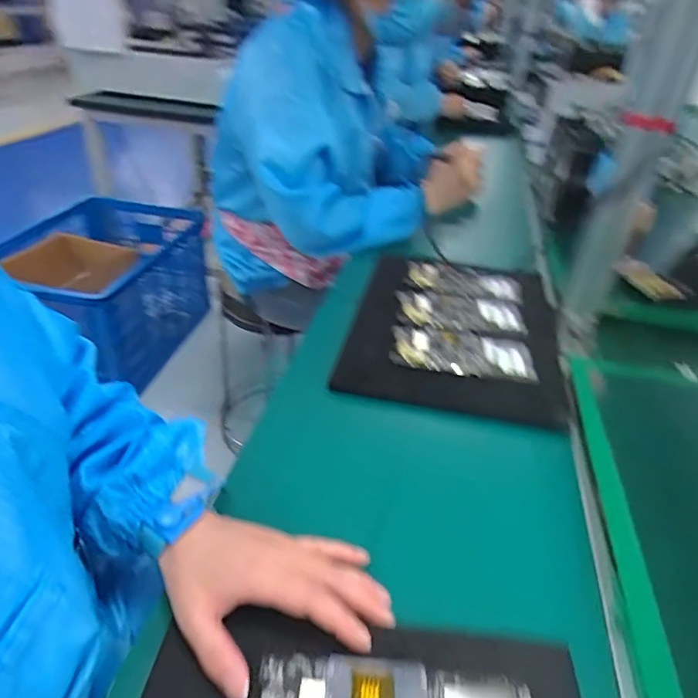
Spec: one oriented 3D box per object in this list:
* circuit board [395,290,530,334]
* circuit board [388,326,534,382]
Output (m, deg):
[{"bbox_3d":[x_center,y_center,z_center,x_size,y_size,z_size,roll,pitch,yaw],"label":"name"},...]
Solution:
[{"bbox_3d":[0.143,-0.050,0.648,0.157,0.006,0.082,5,35,2],"label":"circuit board"},{"bbox_3d":[0.129,0.003,0.575,0.156,0.005,0.077,8,35,7],"label":"circuit board"}]

